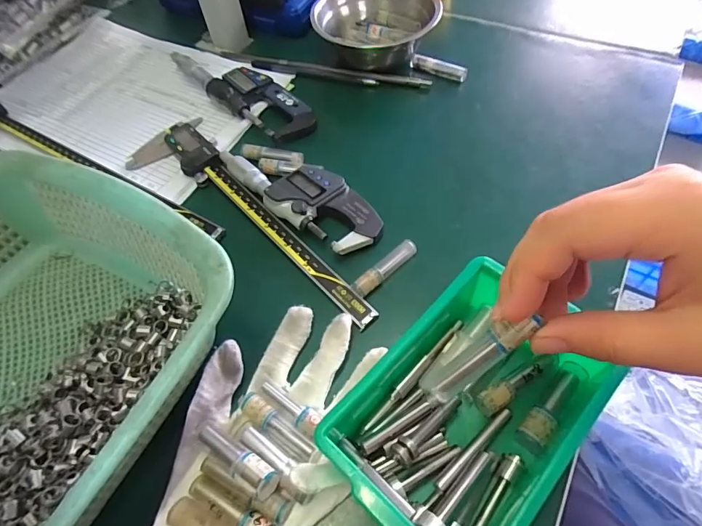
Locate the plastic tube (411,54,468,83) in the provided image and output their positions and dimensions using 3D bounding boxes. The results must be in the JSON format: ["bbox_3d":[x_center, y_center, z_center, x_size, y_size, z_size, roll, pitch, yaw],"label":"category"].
[{"bbox_3d":[0.091,-0.201,0.445,0.058,0.012,0.014,22,60,17],"label":"plastic tube"}]

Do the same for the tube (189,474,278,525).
[{"bbox_3d":[-0.064,0.137,0.236,0.059,0.010,0.013,24,61,18],"label":"tube"}]

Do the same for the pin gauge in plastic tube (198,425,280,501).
[{"bbox_3d":[-0.065,0.110,0.244,0.055,0.018,0.015,32,64,22],"label":"pin gauge in plastic tube"}]

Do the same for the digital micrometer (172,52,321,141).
[{"bbox_3d":[-0.114,-0.176,0.439,0.175,0.022,0.053,32,64,22],"label":"digital micrometer"}]

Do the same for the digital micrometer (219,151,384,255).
[{"bbox_3d":[-0.043,-0.062,0.355,0.156,0.021,0.054,36,65,24],"label":"digital micrometer"}]

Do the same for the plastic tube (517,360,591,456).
[{"bbox_3d":[0.117,0.082,0.251,0.015,0.015,0.062,36,65,24],"label":"plastic tube"}]

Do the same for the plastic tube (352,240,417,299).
[{"bbox_3d":[0.026,0.003,0.318,0.057,0.009,0.012,-40,63,-21],"label":"plastic tube"}]

